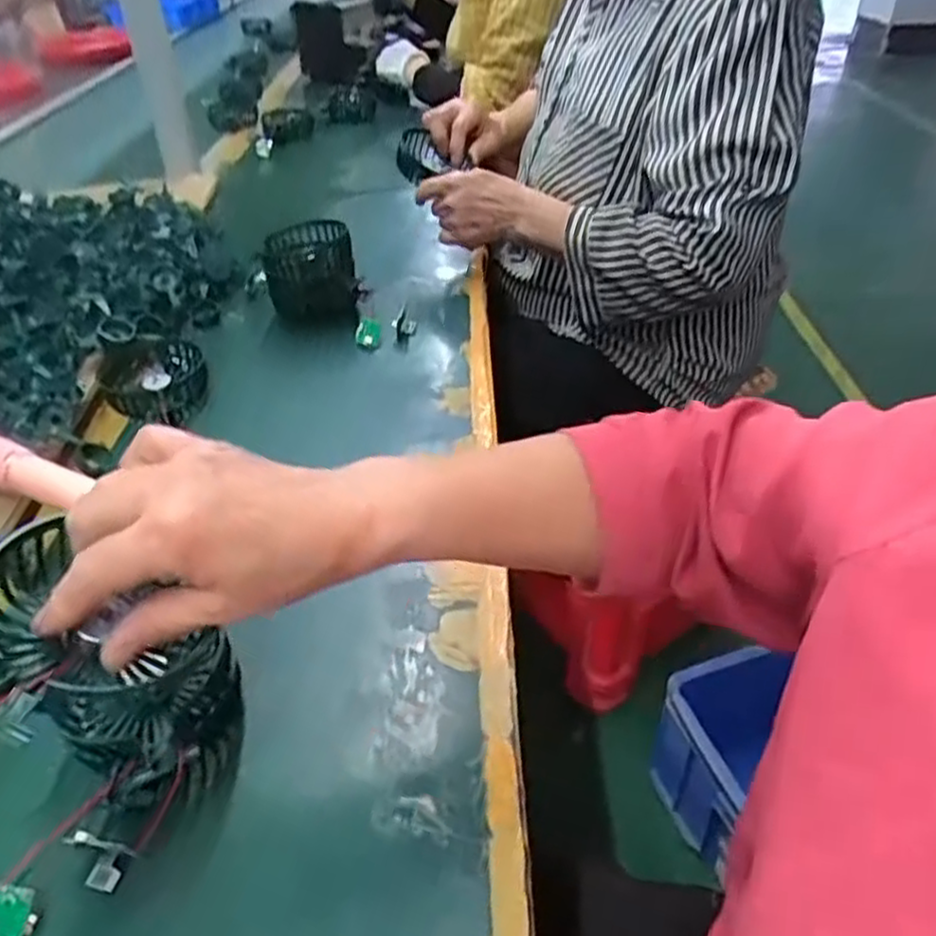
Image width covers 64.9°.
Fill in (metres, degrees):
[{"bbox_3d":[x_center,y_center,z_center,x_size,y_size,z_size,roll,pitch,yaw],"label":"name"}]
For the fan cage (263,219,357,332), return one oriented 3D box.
[{"bbox_3d":[-0.158,-0.196,0.729,0.081,0.074,0.099,-11,39,-10],"label":"fan cage"}]

